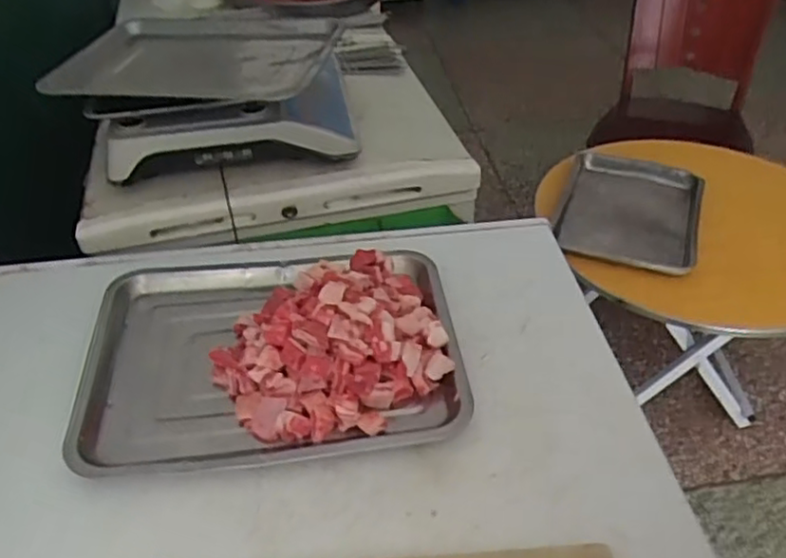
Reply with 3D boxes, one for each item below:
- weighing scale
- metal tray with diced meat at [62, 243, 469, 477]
[{"bbox_3d":[-0.253,-0.265,0.980,0.382,0.124,0.324,-3,40,-7],"label":"weighing scale"},{"bbox_3d":[-0.116,0.047,0.653,0.339,0.059,0.260,-4,40,-8],"label":"metal tray with diced meat"}]

